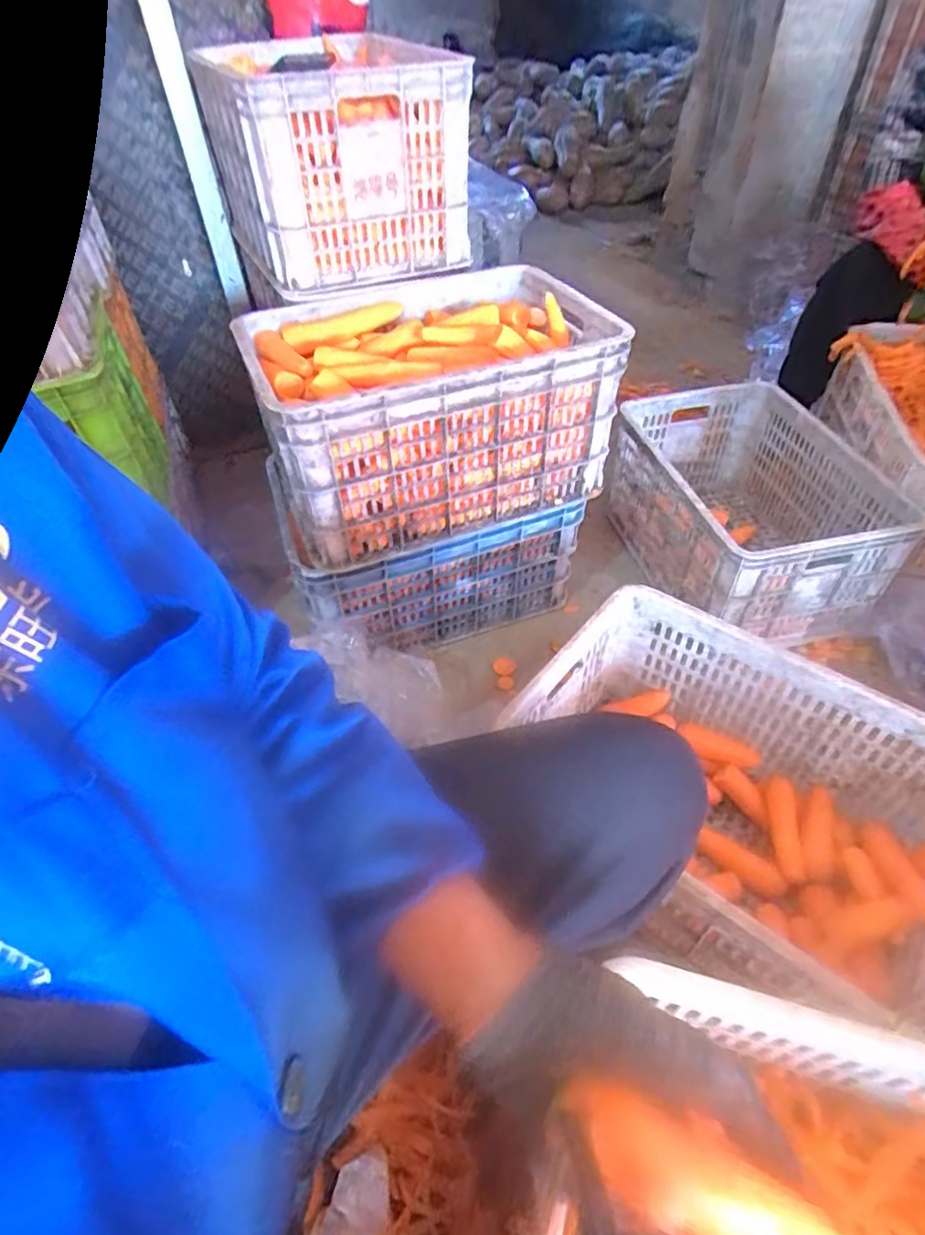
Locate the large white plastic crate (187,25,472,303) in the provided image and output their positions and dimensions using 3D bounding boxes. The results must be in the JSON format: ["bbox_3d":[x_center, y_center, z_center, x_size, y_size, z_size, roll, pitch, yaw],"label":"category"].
[{"bbox_3d":[-0.240,-0.858,1.117,0.384,0.269,0.568,-20,49,-14],"label":"large white plastic crate"}]

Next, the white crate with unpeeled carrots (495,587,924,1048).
[{"bbox_3d":[0.337,0.245,0.770,0.521,0.258,0.353,29,55,27],"label":"white crate with unpeeled carrots"}]

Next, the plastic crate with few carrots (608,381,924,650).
[{"bbox_3d":[0.548,-0.220,1.205,0.363,0.257,0.525,-13,47,-8],"label":"plastic crate with few carrots"}]

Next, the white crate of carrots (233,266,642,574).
[{"bbox_3d":[-0.059,-0.354,1.003,0.522,0.266,0.382,-20,49,-14],"label":"white crate of carrots"}]

